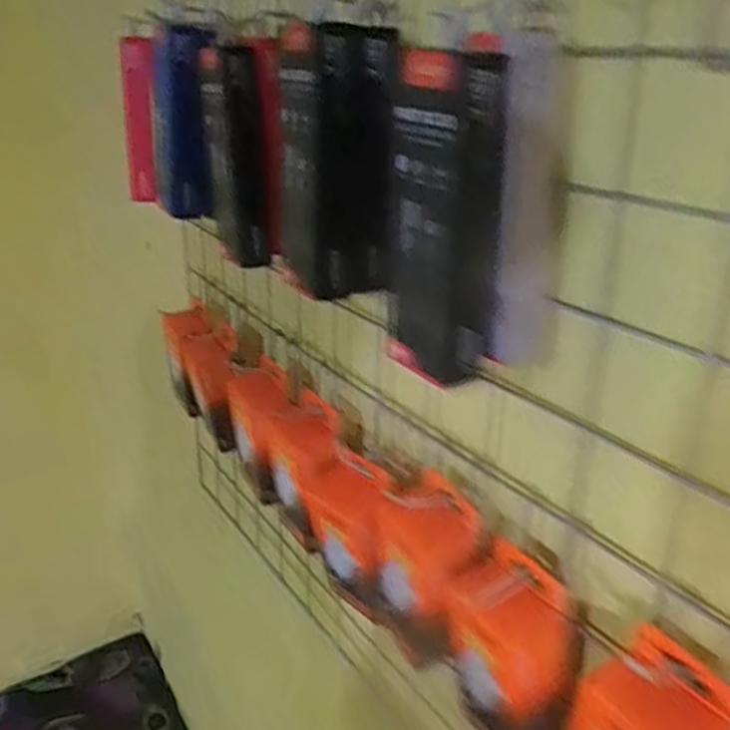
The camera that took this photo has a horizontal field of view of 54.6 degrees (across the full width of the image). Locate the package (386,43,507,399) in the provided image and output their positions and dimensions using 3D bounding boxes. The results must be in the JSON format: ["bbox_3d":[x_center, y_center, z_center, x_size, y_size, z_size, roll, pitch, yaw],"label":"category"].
[{"bbox_3d":[0.037,-0.065,0.330,0.051,0.149,0.030,2,26,0],"label":"package"}]

